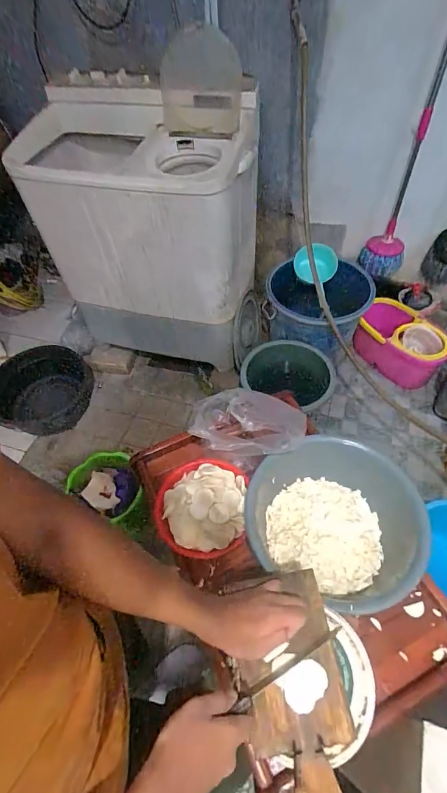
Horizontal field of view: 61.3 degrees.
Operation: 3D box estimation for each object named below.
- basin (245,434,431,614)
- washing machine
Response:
[{"bbox_3d":[0.213,0.231,0.718,0.290,0.118,0.264,-2,54,3],"label":"basin"},{"bbox_3d":[-0.237,-0.556,1.394,0.732,0.917,0.454,13,56,13],"label":"washing machine"}]

